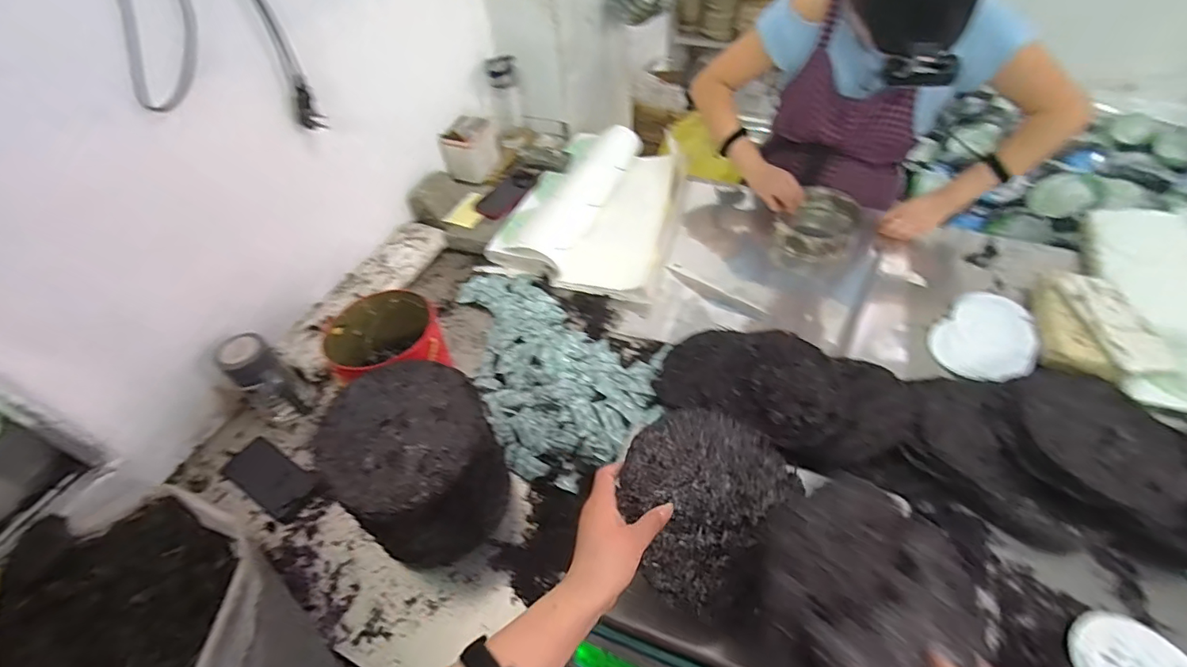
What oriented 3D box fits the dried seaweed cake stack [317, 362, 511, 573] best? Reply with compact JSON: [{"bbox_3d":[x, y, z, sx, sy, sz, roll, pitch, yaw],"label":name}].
[{"bbox_3d":[-0.222,0.177,0.700,0.182,0.218,0.173,-31,53,-19],"label":"dried seaweed cake stack"}]

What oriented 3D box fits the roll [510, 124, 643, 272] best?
[{"bbox_3d":[-0.022,-0.327,1.197,0.139,0.070,0.469,16,53,19],"label":"roll"}]

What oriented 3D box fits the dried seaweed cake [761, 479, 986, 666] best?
[{"bbox_3d":[0.238,0.214,0.434,0.206,0.022,0.175,-19,69,-36],"label":"dried seaweed cake"}]

